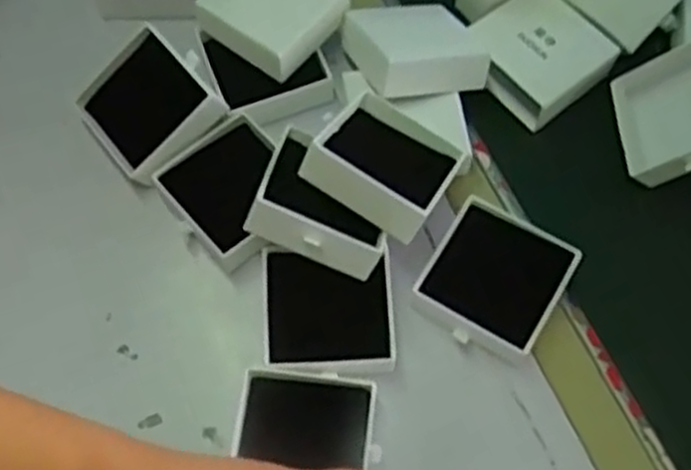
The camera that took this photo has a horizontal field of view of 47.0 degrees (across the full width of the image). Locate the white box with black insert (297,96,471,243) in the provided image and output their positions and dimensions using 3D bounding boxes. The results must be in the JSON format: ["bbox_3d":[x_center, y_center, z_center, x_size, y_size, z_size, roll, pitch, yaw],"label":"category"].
[{"bbox_3d":[0.029,-0.051,0.552,0.090,0.025,0.093,31,45,8],"label":"white box with black insert"}]

